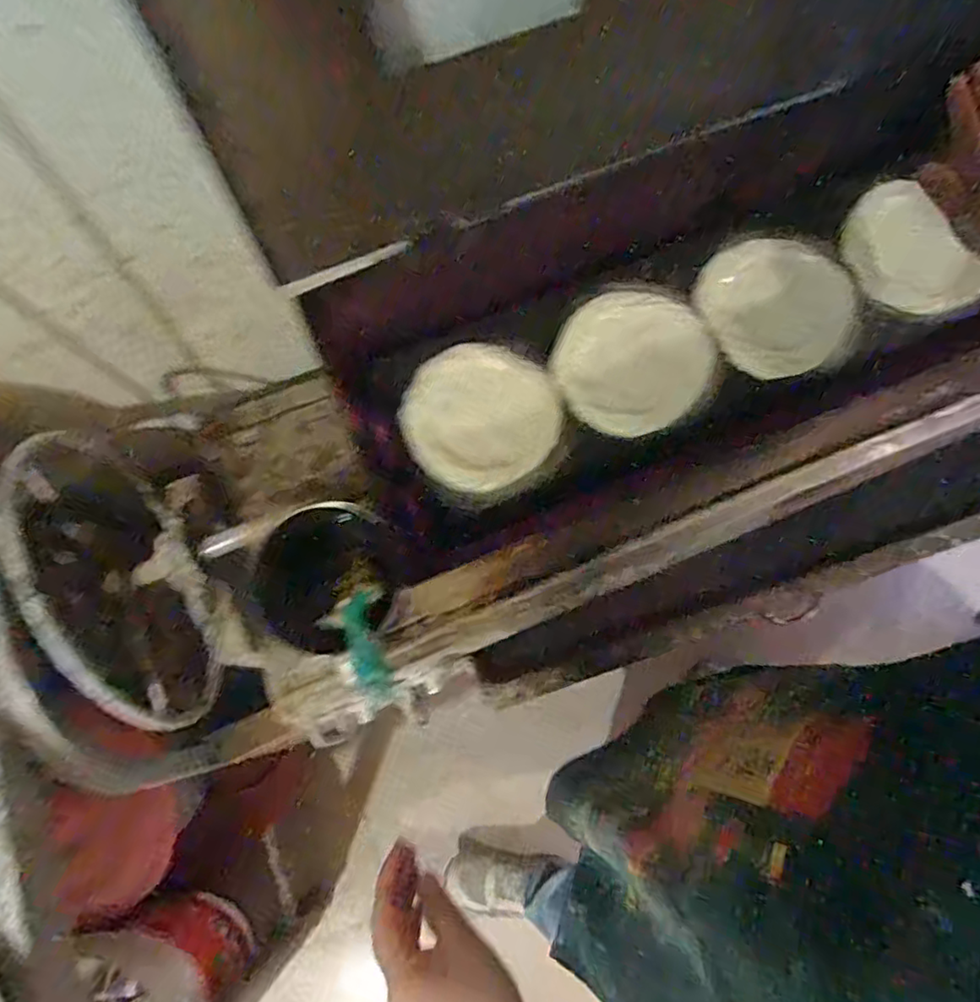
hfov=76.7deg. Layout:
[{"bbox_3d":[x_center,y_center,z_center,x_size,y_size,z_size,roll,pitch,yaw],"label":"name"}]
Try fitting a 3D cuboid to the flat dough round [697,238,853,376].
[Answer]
[{"bbox_3d":[0.269,-0.188,0.588,0.139,0.028,0.134,0,74,1],"label":"flat dough round"}]

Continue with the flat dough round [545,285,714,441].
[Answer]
[{"bbox_3d":[0.133,-0.128,0.575,0.146,0.034,0.128,-16,75,-4],"label":"flat dough round"}]

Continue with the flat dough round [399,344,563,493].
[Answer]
[{"bbox_3d":[-0.008,-0.076,0.558,0.138,0.027,0.126,0,74,1],"label":"flat dough round"}]

